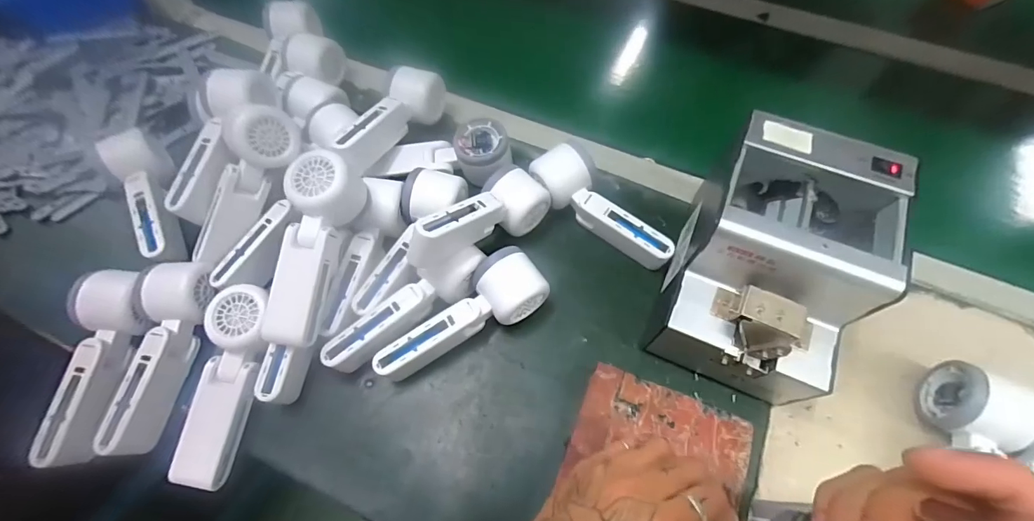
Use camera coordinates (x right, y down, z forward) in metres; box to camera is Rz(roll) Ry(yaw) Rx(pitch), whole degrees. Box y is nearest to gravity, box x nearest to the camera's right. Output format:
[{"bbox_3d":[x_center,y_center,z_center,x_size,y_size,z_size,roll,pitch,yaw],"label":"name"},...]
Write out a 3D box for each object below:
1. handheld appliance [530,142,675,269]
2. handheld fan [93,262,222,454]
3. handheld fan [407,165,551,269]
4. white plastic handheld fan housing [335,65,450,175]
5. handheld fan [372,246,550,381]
[{"bbox_3d":[0.082,-0.049,0.445,0.052,0.055,0.158,-36,68,-16],"label":"handheld appliance"},{"bbox_3d":[-0.314,0.080,0.383,0.054,0.048,0.165,9,78,5],"label":"handheld fan"},{"bbox_3d":[-0.038,-0.040,0.413,0.055,0.047,0.158,40,44,19],"label":"handheld fan"},{"bbox_3d":[-0.138,-0.148,0.466,0.054,0.053,0.165,22,54,12],"label":"white plastic handheld fan housing"},{"bbox_3d":[-0.050,0.054,0.404,0.163,0.054,0.056,-33,67,-14],"label":"handheld fan"}]

